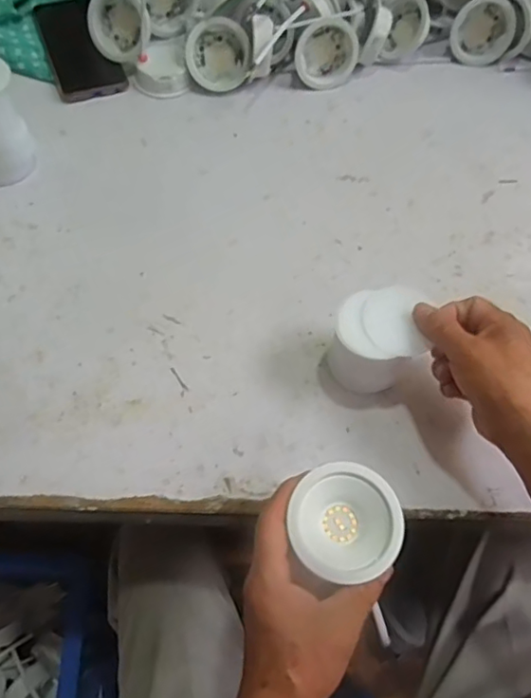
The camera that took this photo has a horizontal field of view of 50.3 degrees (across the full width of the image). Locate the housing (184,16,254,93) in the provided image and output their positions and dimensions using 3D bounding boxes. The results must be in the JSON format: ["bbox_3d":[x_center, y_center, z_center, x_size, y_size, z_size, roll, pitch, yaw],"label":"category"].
[{"bbox_3d":[-0.054,-0.330,0.637,0.071,0.026,0.074,0,103,-11],"label":"housing"}]

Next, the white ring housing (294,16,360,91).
[{"bbox_3d":[0.068,-0.335,0.644,0.070,0.070,0.018,-1,35,-14],"label":"white ring housing"}]

